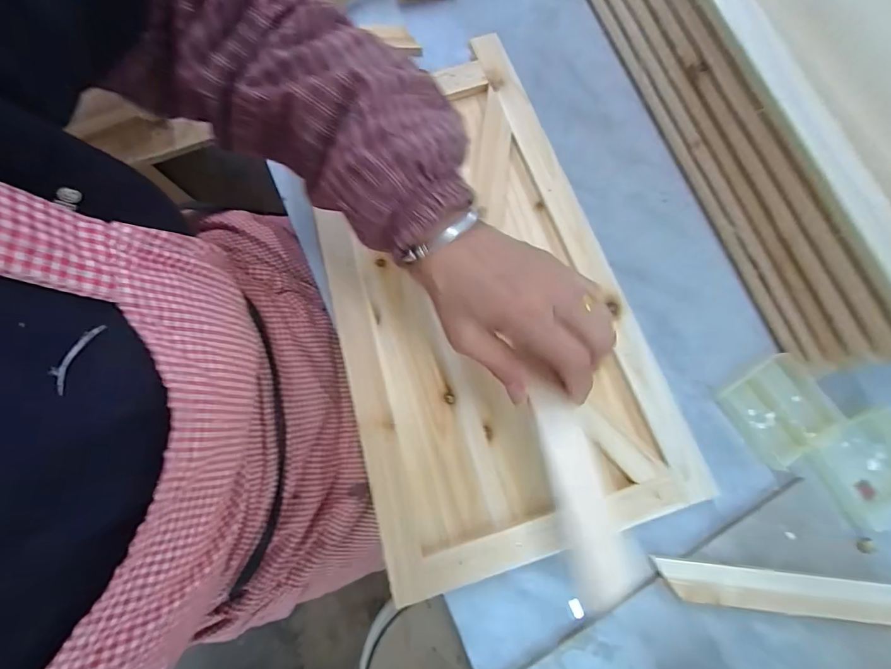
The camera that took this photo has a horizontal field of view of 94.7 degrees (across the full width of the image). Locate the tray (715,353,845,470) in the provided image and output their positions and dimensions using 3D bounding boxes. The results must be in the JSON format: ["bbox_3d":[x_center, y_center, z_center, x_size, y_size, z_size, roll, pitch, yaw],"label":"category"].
[{"bbox_3d":[0.278,0.062,0.339,0.073,0.012,0.078,-33,79,-5],"label":"tray"}]

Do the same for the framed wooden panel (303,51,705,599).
[{"bbox_3d":[0.020,-0.035,0.355,0.247,0.021,0.427,-19,78,-2],"label":"framed wooden panel"}]

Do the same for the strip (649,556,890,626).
[{"bbox_3d":[0.251,0.191,0.304,0.186,0.009,0.030,5,78,3],"label":"strip"}]

